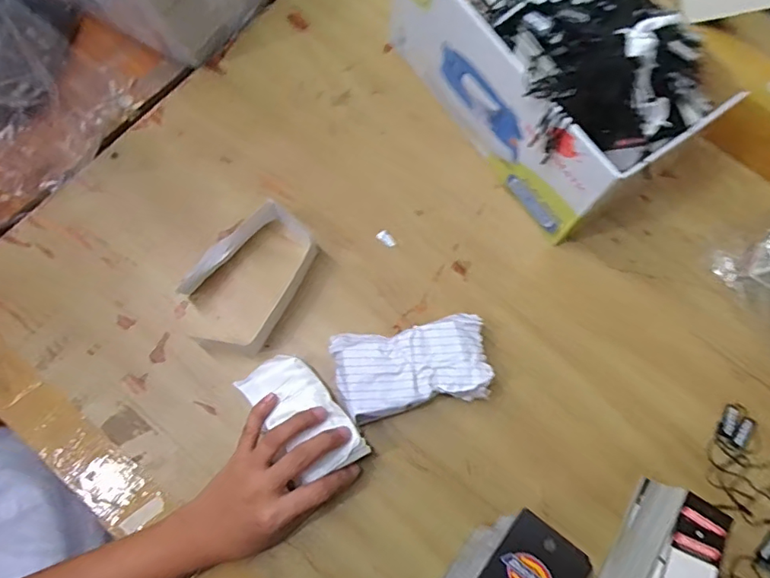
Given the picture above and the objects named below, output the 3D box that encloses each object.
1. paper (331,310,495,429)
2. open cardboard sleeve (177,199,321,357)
[{"bbox_3d":[0.020,0.066,0.433,0.125,0.044,0.073,-10,75,-4],"label":"paper"},{"bbox_3d":[-0.118,-0.011,0.455,0.078,0.035,0.136,29,76,7],"label":"open cardboard sleeve"}]

